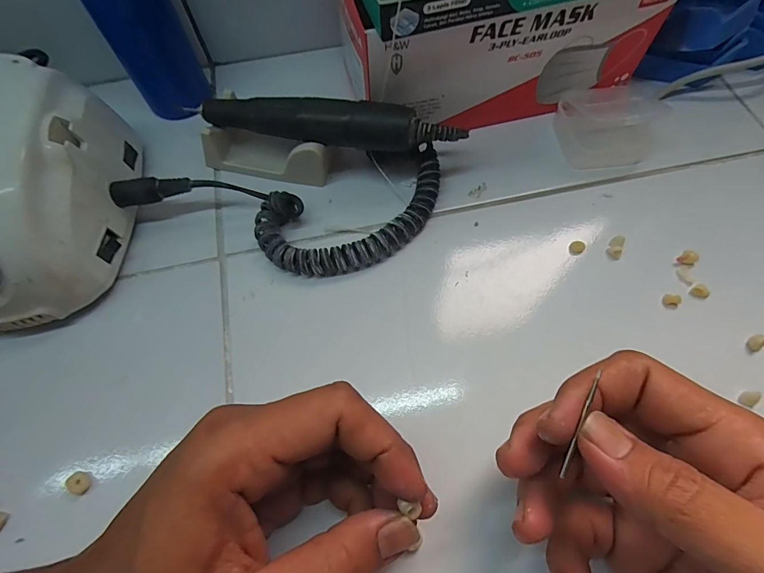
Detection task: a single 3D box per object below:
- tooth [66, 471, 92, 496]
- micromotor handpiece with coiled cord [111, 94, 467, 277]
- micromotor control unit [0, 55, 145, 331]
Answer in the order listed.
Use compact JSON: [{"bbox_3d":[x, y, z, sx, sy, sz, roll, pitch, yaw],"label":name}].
[{"bbox_3d":[-0.150,0.097,0.196,0.008,0.007,0.009,22,68,11],"label":"tooth"},{"bbox_3d":[-0.055,-0.079,0.256,0.183,0.050,0.130,20,68,10],"label":"micromotor handpiece with coiled cord"},{"bbox_3d":[-0.208,-0.049,0.226,0.092,0.085,0.138,-5,66,-1],"label":"micromotor control unit"}]

